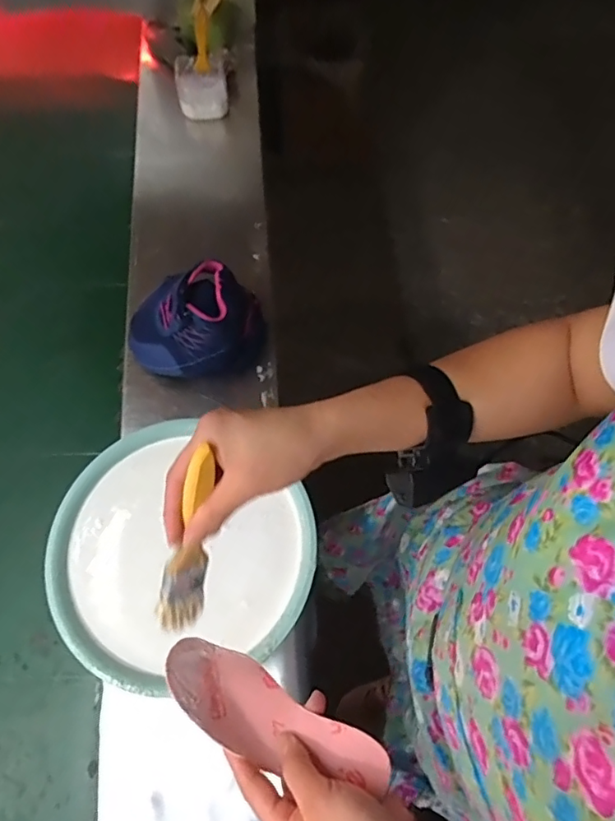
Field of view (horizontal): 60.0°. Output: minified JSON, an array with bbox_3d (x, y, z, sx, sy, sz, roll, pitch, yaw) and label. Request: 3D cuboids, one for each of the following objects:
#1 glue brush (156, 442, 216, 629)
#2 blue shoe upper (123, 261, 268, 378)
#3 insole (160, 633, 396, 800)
[{"bbox_3d":[-0.084,0.093,0.382,0.028,0.024,0.144,16,110,8],"label":"glue brush"},{"bbox_3d":[-0.173,-0.135,0.795,0.205,0.126,0.148,-16,68,-7],"label":"blue shoe upper"},{"bbox_3d":[-0.027,0.226,0.390,0.173,0.037,0.052,21,70,14],"label":"insole"}]

